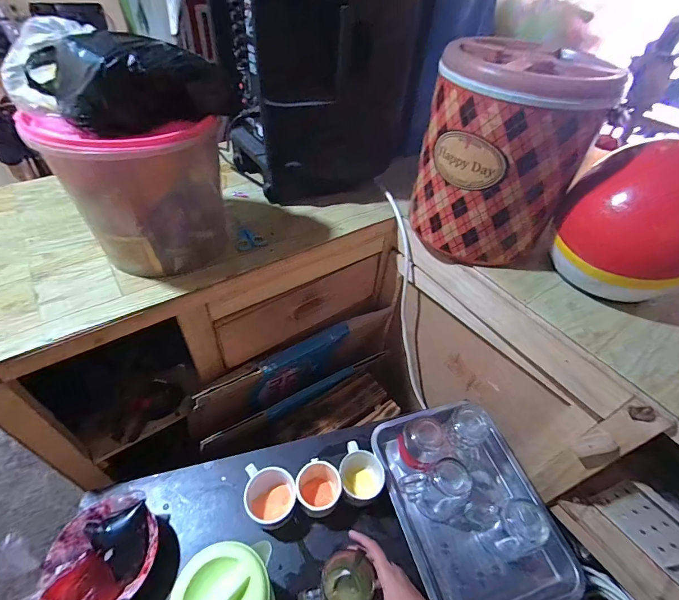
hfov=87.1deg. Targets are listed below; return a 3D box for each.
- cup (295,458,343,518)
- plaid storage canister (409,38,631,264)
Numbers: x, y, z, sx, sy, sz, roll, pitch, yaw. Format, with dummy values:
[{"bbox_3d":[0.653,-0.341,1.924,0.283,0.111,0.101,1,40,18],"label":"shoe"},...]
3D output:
[{"bbox_3d":[-0.039,0.334,0.629,0.083,0.066,0.079,34,54,24],"label":"cup"},{"bbox_3d":[0.270,-0.247,0.631,0.233,0.295,0.206,2,47,-2],"label":"plaid storage canister"}]

